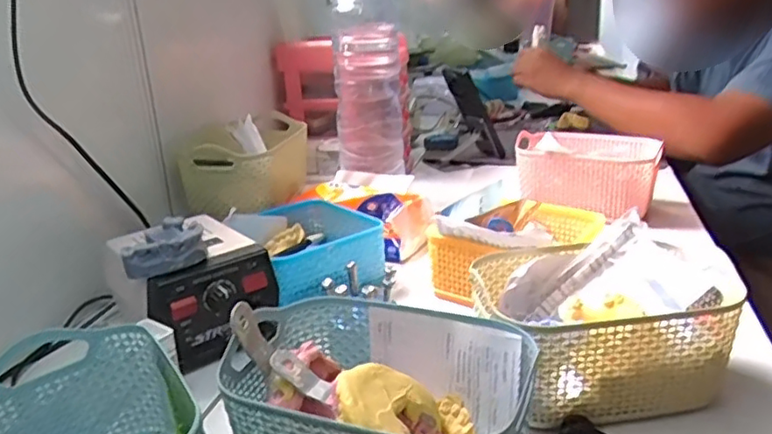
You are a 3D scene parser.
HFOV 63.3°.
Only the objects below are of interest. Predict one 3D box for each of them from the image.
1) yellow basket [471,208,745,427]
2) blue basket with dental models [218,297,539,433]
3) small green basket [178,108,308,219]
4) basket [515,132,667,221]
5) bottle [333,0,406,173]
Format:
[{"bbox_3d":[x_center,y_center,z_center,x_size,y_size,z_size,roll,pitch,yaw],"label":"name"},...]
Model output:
[{"bbox_3d":[0.148,0.080,0.443,0.149,0.085,0.121,-6,20,-10],"label":"yellow basket"},{"bbox_3d":[-0.005,0.114,0.364,0.162,0.082,0.116,5,21,22],"label":"blue basket with dental models"},{"bbox_3d":[-0.158,-0.069,0.752,0.100,0.081,0.178,2,20,15],"label":"small green basket"},{"bbox_3d":[0.251,-0.053,0.786,0.163,0.085,0.108,9,22,30],"label":"basket"},{"bbox_3d":[-0.021,-0.177,0.784,0.084,0.241,0.075,-2,19,2],"label":"bottle"}]

